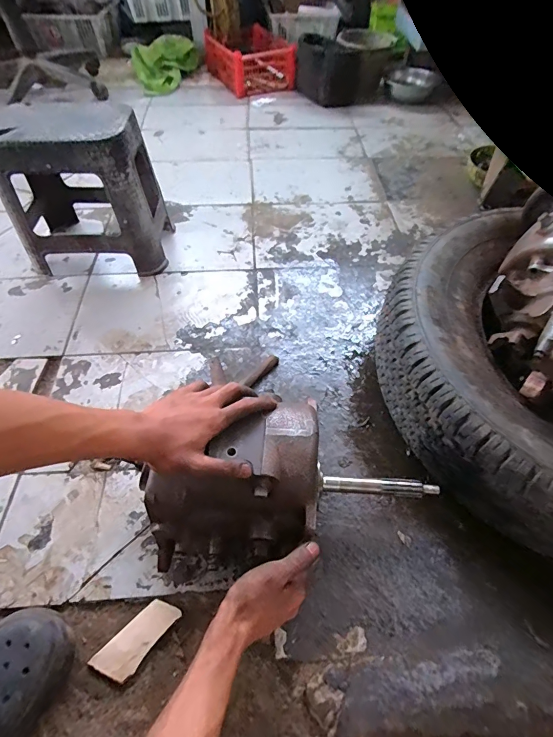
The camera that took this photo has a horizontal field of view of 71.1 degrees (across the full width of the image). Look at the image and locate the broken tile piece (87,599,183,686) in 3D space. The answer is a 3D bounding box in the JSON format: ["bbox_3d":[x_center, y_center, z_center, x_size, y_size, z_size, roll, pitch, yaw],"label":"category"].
[{"bbox_3d":[-0.180,0.353,0.505,0.110,0.012,0.045,-38,63,-24],"label":"broken tile piece"}]

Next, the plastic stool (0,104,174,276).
[{"bbox_3d":[-0.428,-0.398,0.876,0.315,0.297,0.266,-10,55,-7],"label":"plastic stool"}]

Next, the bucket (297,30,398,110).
[{"bbox_3d":[0.280,-1.207,1.534,0.346,0.187,0.387,13,54,8],"label":"bucket"}]

